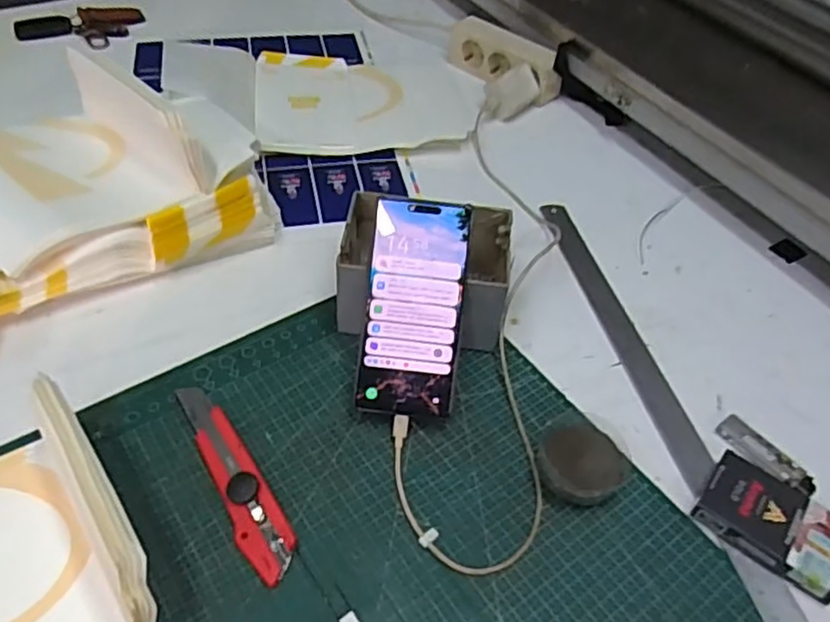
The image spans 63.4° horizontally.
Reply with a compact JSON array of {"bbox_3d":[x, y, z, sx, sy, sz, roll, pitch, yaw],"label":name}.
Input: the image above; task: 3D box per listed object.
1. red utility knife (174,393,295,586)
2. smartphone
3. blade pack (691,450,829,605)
[{"bbox_3d":[-0.128,0.112,0.468,0.031,0.013,0.164,-24,53,-25],"label":"red utility knife"},{"bbox_3d":[0.000,-0.003,0.505,0.072,0.006,0.159,6,87,0],"label":"smartphone"},{"bbox_3d":[0.250,0.146,0.470,0.092,0.020,0.066,32,52,23],"label":"blade pack"}]

